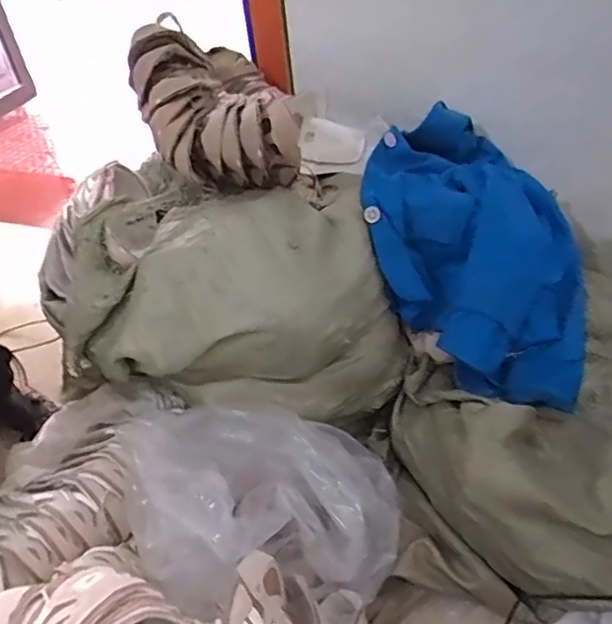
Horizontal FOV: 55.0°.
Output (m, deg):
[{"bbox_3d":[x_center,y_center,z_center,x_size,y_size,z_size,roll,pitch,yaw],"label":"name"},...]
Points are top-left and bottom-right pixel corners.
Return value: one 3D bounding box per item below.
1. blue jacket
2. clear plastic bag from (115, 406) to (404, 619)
[{"bbox_3d":[0.326,-0.127,1.116,0.397,0.316,0.459,8,43,16],"label":"blue jacket"},{"bbox_3d":[-0.070,0.311,0.919,0.416,0.202,0.259,0,41,7],"label":"clear plastic bag"}]

